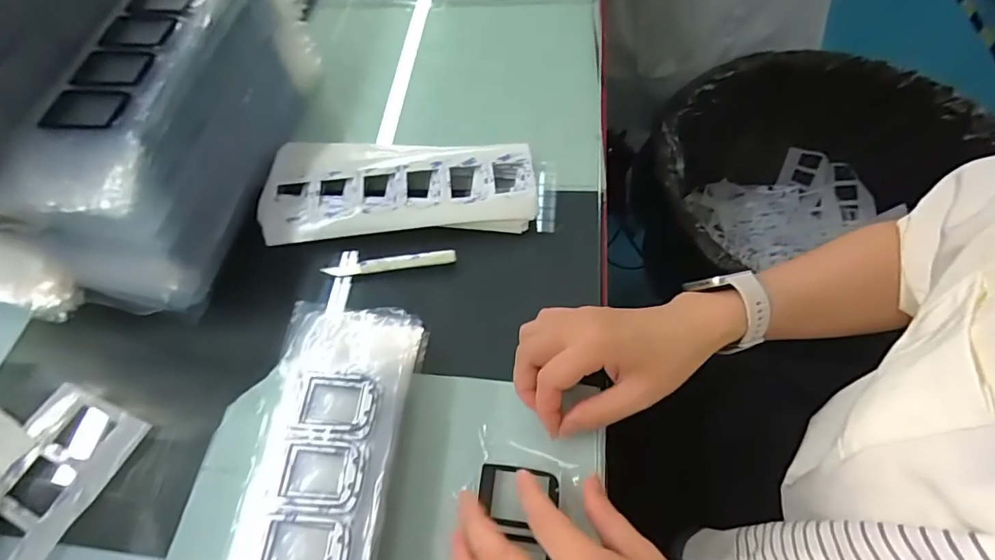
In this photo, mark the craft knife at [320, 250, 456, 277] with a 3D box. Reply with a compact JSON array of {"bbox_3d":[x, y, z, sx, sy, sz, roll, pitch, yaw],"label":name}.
[{"bbox_3d":[-0.090,-0.013,0.416,0.109,0.006,0.012,-7,59,-1],"label":"craft knife"}]

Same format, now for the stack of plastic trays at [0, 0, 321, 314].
[{"bbox_3d":[-0.261,-0.149,0.417,0.101,0.123,0.323,2,59,5],"label":"stack of plastic trays"}]

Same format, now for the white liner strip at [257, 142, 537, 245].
[{"bbox_3d":[-0.089,-0.080,0.448,0.240,0.024,0.109,-1,59,3],"label":"white liner strip"}]

